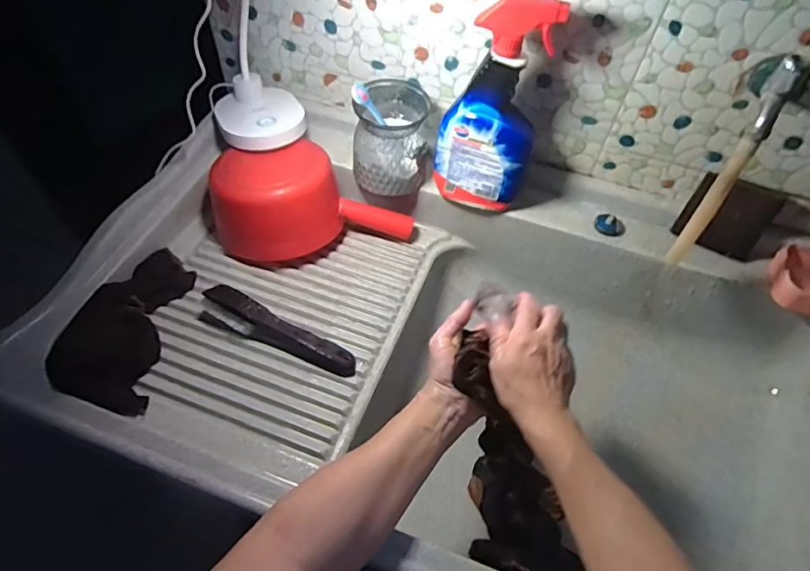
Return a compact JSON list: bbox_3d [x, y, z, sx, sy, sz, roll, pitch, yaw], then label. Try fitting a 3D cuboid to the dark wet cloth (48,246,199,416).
[{"bbox_3d":[-0.336,0.040,0.629,0.109,0.020,0.218,19,50,-18],"label":"dark wet cloth"}]

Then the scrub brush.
[{"bbox_3d":[-0.154,0.053,0.643,0.203,0.032,0.047,19,55,11],"label":"scrub brush"}]

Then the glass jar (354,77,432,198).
[{"bbox_3d":[-0.019,-0.204,0.731,0.098,0.121,0.104,1,53,-2],"label":"glass jar"}]

